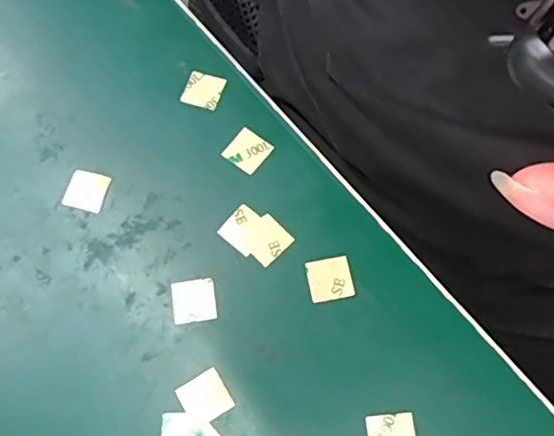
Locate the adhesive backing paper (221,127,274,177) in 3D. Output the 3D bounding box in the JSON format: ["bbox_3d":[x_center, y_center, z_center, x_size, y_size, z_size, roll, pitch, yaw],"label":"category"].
[{"bbox_3d":[-0.012,-0.028,0.224,0.015,0.004,0.016,36,76,14],"label":"adhesive backing paper"}]

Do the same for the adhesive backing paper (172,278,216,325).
[{"bbox_3d":[-0.030,0.030,0.206,0.016,0.004,0.015,-9,70,0],"label":"adhesive backing paper"}]

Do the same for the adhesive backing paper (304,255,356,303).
[{"bbox_3d":[0.019,0.022,0.206,0.016,0.004,0.015,-12,70,-1],"label":"adhesive backing paper"}]

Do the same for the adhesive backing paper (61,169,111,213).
[{"bbox_3d":[-0.075,-0.011,0.221,0.016,0.004,0.016,15,72,8],"label":"adhesive backing paper"}]

